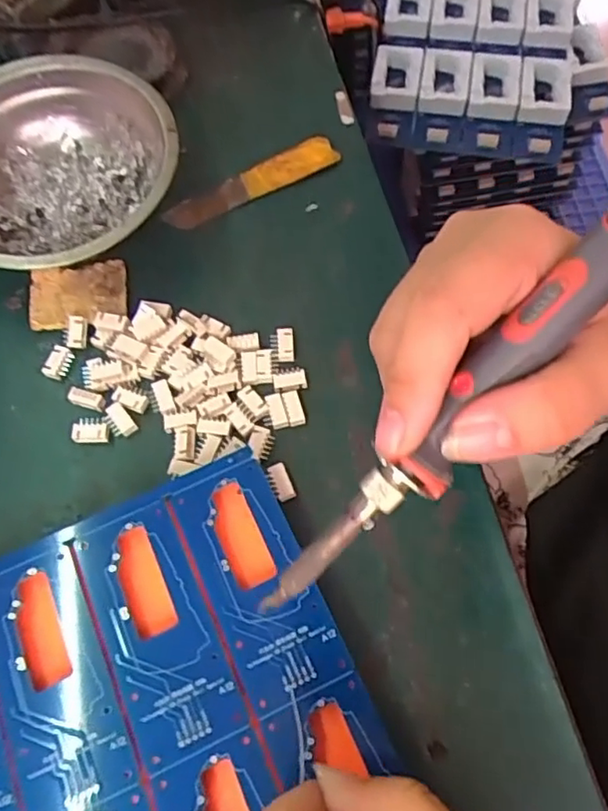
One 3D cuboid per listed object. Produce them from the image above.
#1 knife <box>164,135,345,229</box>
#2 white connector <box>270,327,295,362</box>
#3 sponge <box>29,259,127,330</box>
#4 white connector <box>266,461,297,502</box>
[{"bbox_3d":[-0.029,-0.122,0.338,0.098,0.005,0.021,-26,69,-10],"label":"knife"},{"bbox_3d":[-0.010,-0.029,0.296,0.011,0.004,0.017,-5,66,-1],"label":"white connector"},{"bbox_3d":[-0.113,-0.056,0.311,0.048,0.005,0.034,-9,67,-3],"label":"sponge"},{"bbox_3d":[-0.010,0.034,0.270,0.009,0.008,0.016,-21,68,-8],"label":"white connector"}]

